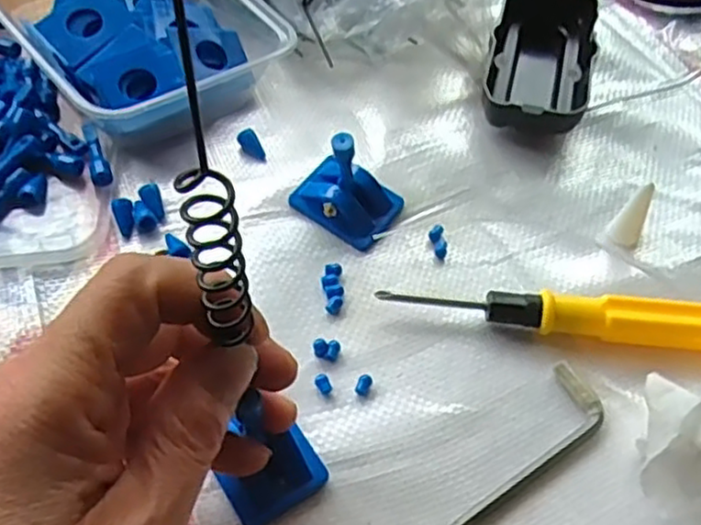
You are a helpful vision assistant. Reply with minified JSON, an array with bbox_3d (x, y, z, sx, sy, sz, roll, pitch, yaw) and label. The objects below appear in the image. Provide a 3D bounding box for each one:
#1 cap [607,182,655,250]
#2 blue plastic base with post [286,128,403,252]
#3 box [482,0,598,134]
[{"bbox_3d":[0.126,-0.021,0.321,0.013,0.029,0.010,28,56,17],"label":"cap"},{"bbox_3d":[-0.002,-0.039,0.318,0.045,0.044,0.032,30,57,19],"label":"blue plastic base with post"},{"bbox_3d":[0.101,-0.111,0.385,0.052,0.026,0.101,13,53,7],"label":"box"}]

